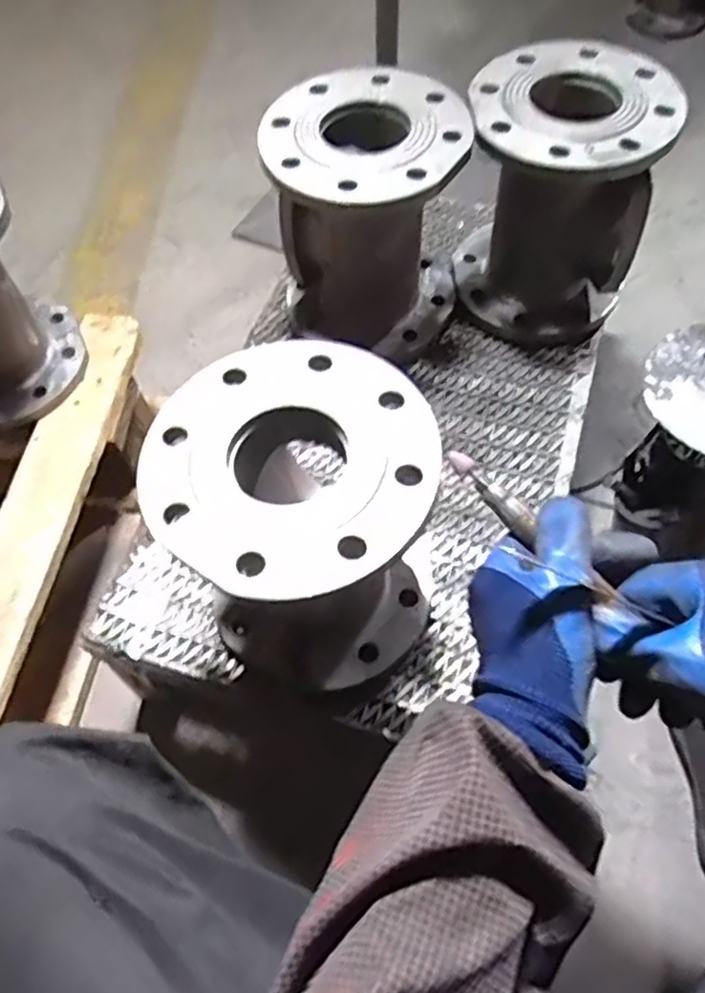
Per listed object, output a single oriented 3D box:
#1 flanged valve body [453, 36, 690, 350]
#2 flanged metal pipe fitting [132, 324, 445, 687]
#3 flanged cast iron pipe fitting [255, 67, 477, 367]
[{"bbox_3d":[0.210,-0.306,0.748,0.187,0.258,0.196,11,60,8],"label":"flanged valve body"},{"bbox_3d":[-0.036,0.026,0.542,0.184,0.220,0.191,-1,59,1],"label":"flanged metal pipe fitting"},{"bbox_3d":[0.019,-0.283,0.733,0.197,0.230,0.190,-4,59,-1],"label":"flanged cast iron pipe fitting"}]

